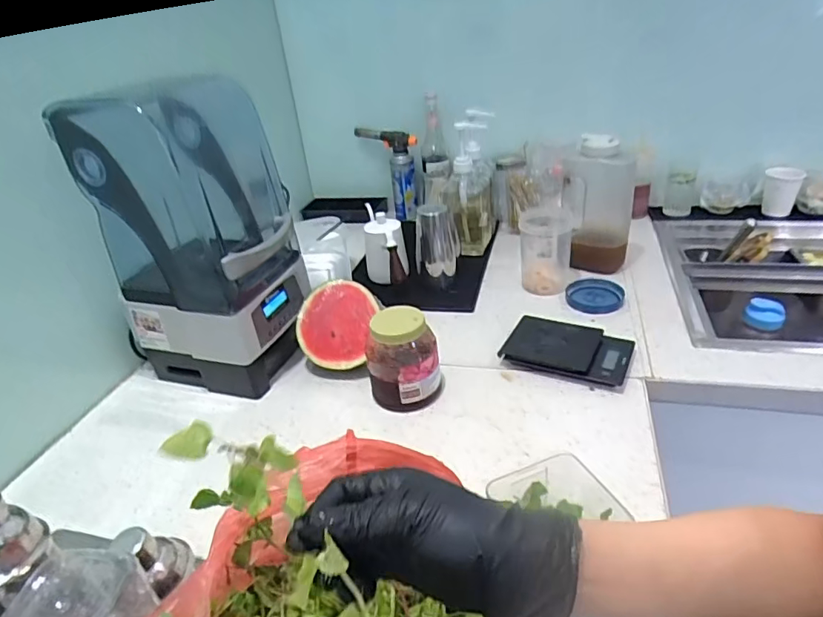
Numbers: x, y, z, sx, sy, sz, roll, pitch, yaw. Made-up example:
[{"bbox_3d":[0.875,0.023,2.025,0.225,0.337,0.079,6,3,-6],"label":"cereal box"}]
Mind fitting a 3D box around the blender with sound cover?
[{"bbox_3d":[-0.329,-0.098,0.856,0.251,0.423,0.245,4,32,16],"label":"blender with sound cover"}]

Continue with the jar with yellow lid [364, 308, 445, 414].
[{"bbox_3d":[-0.014,0.067,0.789,0.107,0.134,0.117,-8,30,-4],"label":"jar with yellow lid"}]

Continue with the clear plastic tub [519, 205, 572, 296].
[{"bbox_3d":[0.269,-0.117,1.050,0.097,0.147,0.126,6,32,18],"label":"clear plastic tub"}]

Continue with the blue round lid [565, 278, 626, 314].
[{"bbox_3d":[0.349,-0.024,0.992,0.102,0.021,0.123,3,31,15],"label":"blue round lid"}]

